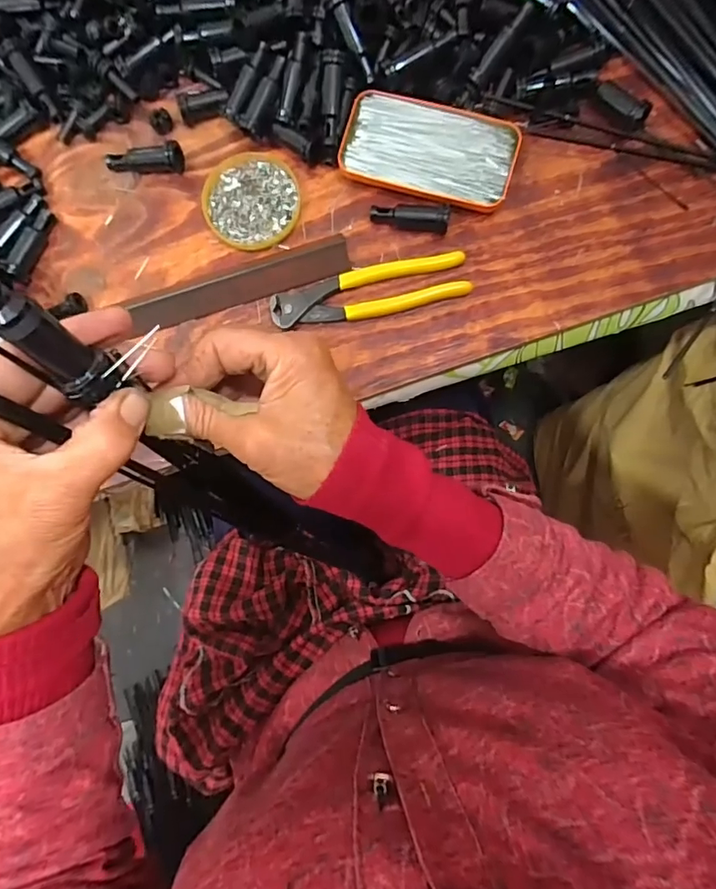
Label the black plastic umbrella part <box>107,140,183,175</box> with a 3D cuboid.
[{"bbox_3d":[-0.191,-0.252,0.449,0.067,0.021,0.024,-4,83,2],"label":"black plastic umbrella part"}]

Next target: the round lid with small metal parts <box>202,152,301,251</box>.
[{"bbox_3d":[-0.093,-0.214,0.441,0.081,0.008,0.086,0,84,3],"label":"round lid with small metal parts"}]

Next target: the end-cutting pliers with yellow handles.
[{"bbox_3d":[0.010,-0.127,0.426,0.164,0.013,0.040,-14,83,1],"label":"end-cutting pliers with yellow handles"}]

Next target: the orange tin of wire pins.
[{"bbox_3d":[0.061,-0.250,0.429,0.144,0.015,0.077,17,85,5],"label":"orange tin of wire pins"}]

